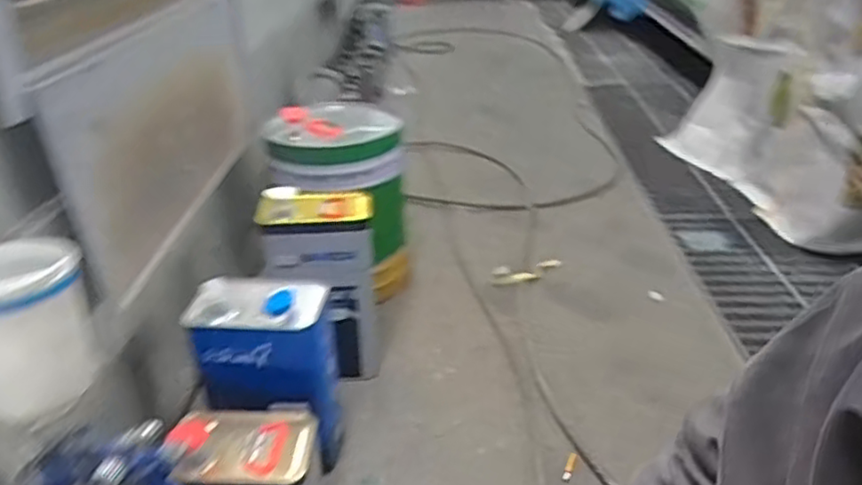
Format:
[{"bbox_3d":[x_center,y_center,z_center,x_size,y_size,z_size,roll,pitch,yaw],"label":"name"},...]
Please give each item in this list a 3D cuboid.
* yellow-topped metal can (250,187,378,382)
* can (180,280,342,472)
[{"bbox_3d":[-0.179,0.063,1.138,0.168,0.322,0.127,-1,29,-1],"label":"yellow-topped metal can"},{"bbox_3d":[-0.221,0.177,0.946,0.166,0.266,0.109,2,29,7],"label":"can"}]

